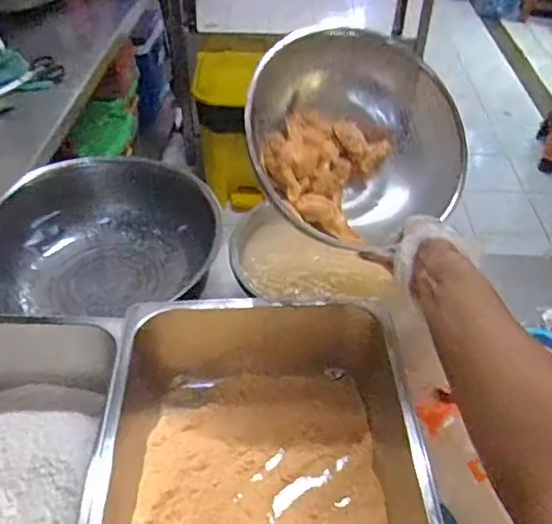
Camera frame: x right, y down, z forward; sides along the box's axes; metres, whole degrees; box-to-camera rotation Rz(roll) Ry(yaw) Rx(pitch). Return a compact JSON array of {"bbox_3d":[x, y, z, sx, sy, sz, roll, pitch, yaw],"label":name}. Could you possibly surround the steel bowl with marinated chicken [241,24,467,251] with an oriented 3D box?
[{"bbox_3d":[0.094,-0.144,0.707,0.253,0.126,0.279,-35,90,-28],"label":"steel bowl with marinated chicken"}]

